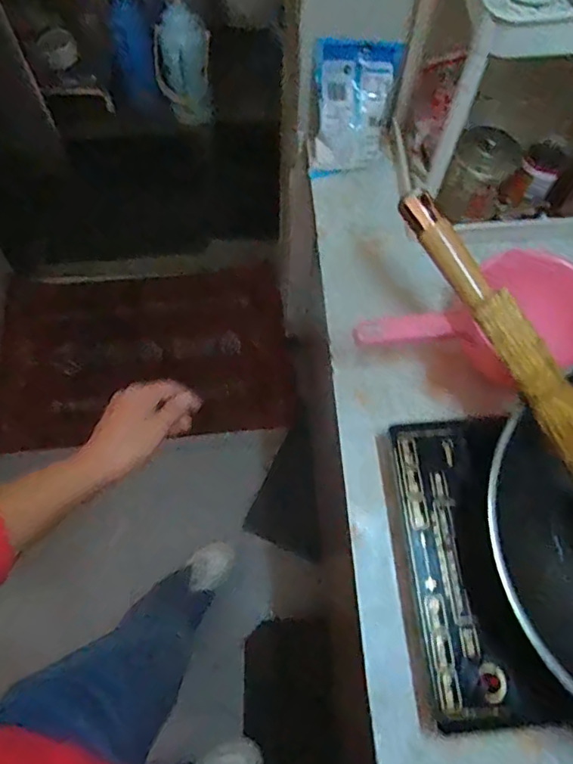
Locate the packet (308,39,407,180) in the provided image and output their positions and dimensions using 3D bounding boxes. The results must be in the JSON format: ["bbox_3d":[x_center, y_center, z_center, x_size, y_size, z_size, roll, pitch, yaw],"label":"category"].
[{"bbox_3d":[0.090,-0.355,0.709,0.106,0.156,0.015,0,35,-4],"label":"packet"}]

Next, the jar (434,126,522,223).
[{"bbox_3d":[0.232,-0.247,0.651,0.073,0.088,0.065,24,68,8],"label":"jar"}]

